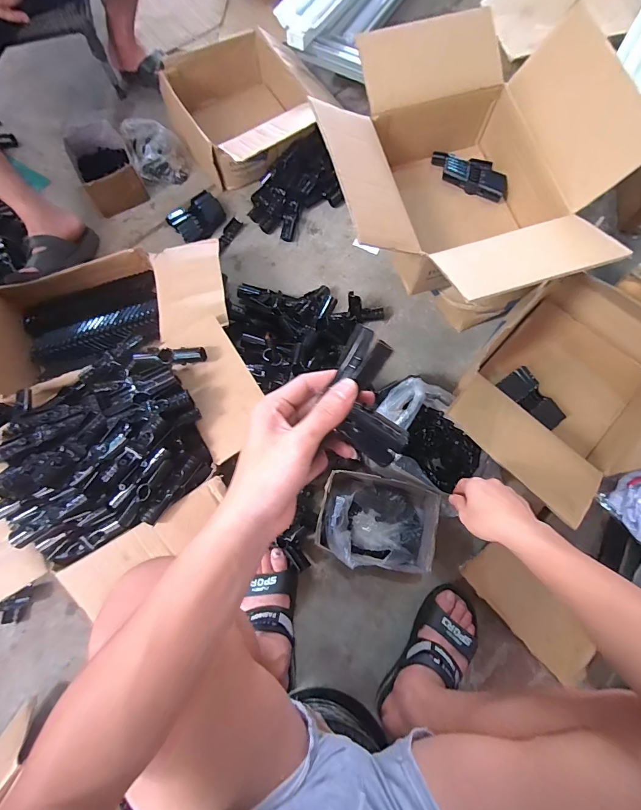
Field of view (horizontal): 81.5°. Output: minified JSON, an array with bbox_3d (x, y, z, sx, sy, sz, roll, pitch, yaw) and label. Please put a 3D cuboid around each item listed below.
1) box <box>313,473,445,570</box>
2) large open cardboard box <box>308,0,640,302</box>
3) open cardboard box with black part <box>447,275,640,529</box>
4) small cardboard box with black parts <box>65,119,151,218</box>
[{"bbox_3d":[0.107,0.218,0.701,0.209,0.110,0.152,10,74,4],"label":"box"},{"bbox_3d":[0.245,-0.394,0.669,0.448,0.233,0.493,-14,73,-3],"label":"large open cardboard box"},{"bbox_3d":[0.456,-0.042,0.669,0.297,0.215,0.456,38,78,12],"label":"open cardboard box with black part"},{"bbox_3d":[-0.575,-0.636,0.998,0.146,0.120,0.224,-31,75,-8],"label":"small cardboard box with black parts"}]

